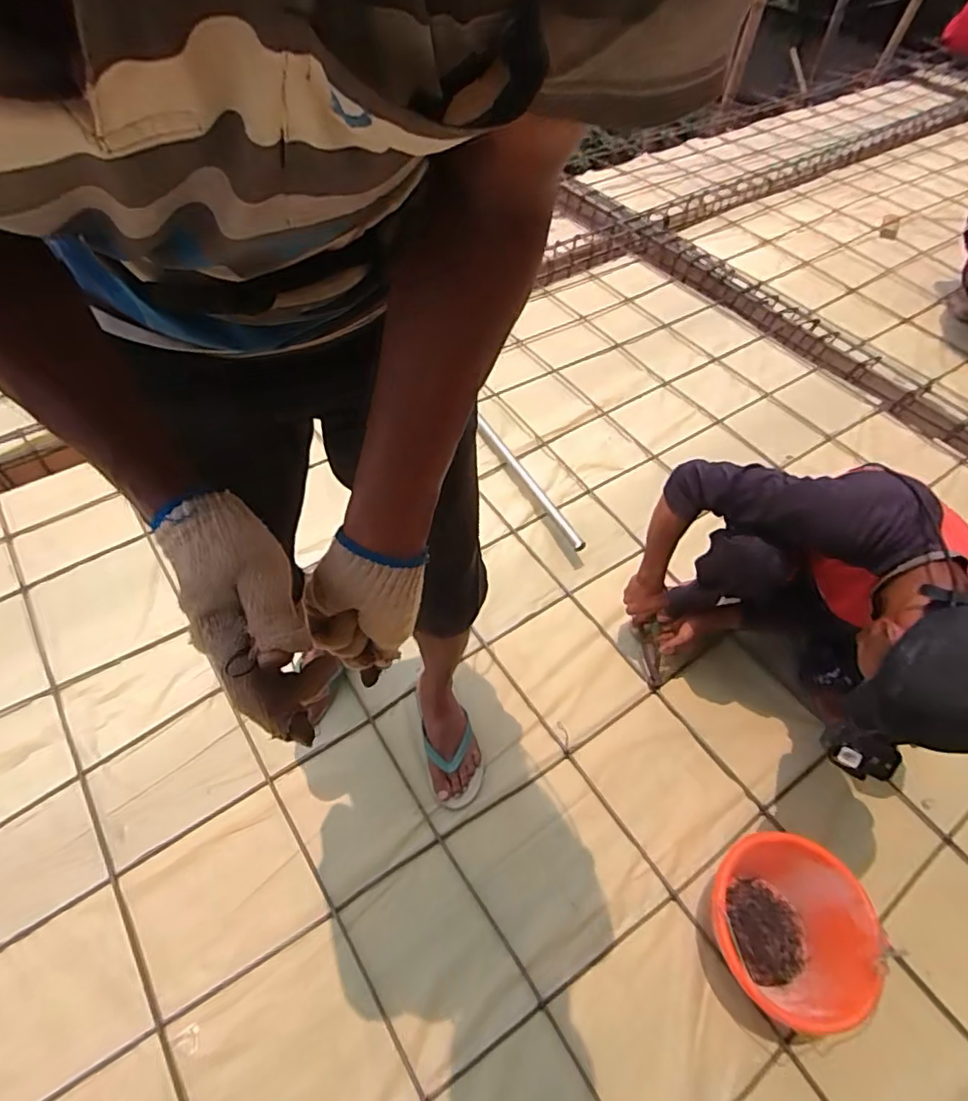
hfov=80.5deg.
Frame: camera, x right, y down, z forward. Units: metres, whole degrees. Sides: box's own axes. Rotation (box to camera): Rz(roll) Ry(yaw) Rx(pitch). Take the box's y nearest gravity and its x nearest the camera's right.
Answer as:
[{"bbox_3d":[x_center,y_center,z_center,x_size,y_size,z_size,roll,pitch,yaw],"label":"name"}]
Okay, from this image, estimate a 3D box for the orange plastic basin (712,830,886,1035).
[{"bbox_3d":[0.460,0.588,0.901,0.228,0.179,0.222,1,55,-1],"label":"orange plastic basin"}]

